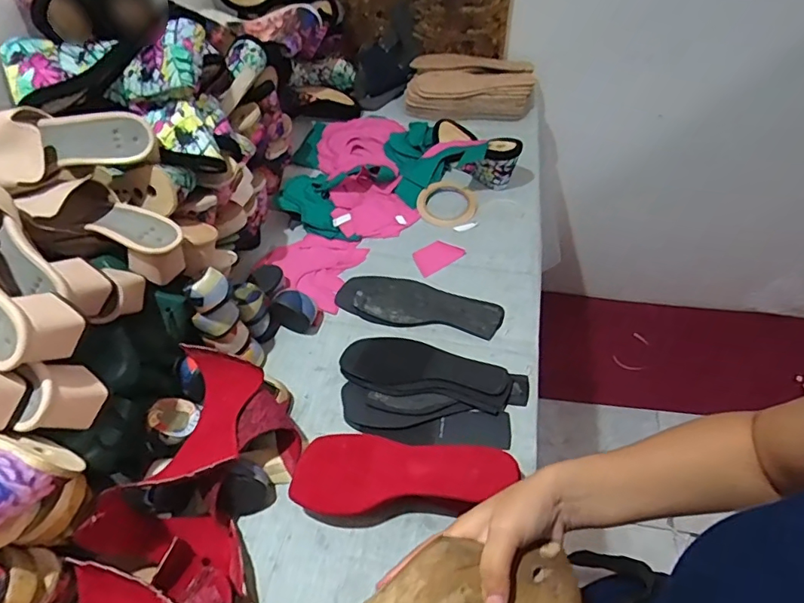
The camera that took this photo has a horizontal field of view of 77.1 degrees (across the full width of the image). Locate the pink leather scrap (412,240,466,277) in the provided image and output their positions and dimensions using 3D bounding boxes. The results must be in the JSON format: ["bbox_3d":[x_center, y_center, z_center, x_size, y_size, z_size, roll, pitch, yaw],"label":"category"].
[{"bbox_3d":[0.057,-0.075,0.808,0.077,0.008,0.048,-28,63,-11],"label":"pink leather scrap"}]

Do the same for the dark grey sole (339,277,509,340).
[{"bbox_3d":[0.022,0.004,0.731,0.238,0.016,0.084,13,53,14],"label":"dark grey sole"}]

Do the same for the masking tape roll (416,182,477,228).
[{"bbox_3d":[0.078,-0.175,0.874,0.102,0.018,0.116,-6,51,-1],"label":"masking tape roll"}]

